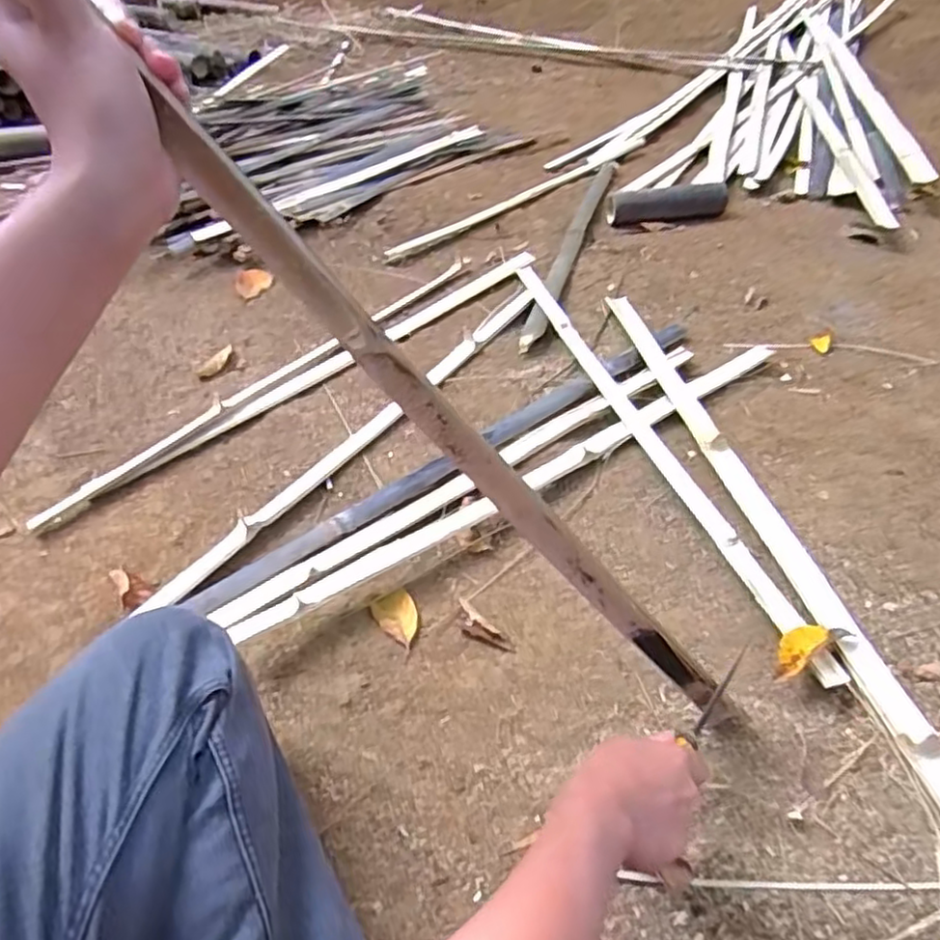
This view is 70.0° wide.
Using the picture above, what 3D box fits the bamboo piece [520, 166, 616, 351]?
[{"bbox_3d":[0.237,-0.523,1.474,0.053,0.023,0.975,10,45,14],"label":"bamboo piece"}]

